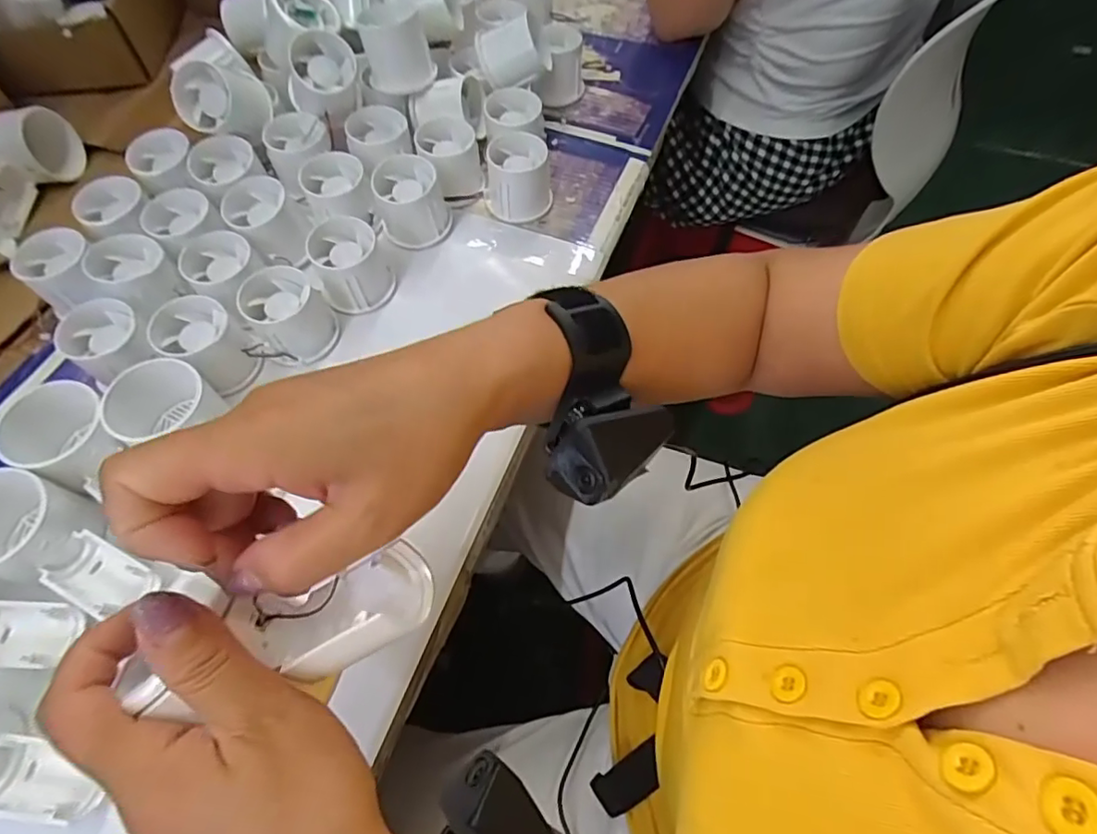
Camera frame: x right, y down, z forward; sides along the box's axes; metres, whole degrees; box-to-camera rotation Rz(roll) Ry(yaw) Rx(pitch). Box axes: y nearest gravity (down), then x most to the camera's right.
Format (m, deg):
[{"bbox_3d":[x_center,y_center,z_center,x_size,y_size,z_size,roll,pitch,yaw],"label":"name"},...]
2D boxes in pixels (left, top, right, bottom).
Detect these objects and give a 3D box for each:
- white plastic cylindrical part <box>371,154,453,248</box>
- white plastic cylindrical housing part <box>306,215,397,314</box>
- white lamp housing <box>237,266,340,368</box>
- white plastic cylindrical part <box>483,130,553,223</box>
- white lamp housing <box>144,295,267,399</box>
[{"bbox_3d":[-0.113,-0.178,0.467,0.055,0.051,0.055,0,63,0],"label":"white plastic cylindrical part"},{"bbox_3d":[-0.153,-0.118,0.439,0.054,0.049,0.054,0,63,0],"label":"white plastic cylindrical housing part"},{"bbox_3d":[-0.190,-0.073,0.417,0.055,0.047,0.056,0,63,0],"label":"white lamp housing"},{"bbox_3d":[-0.026,-0.206,0.484,0.056,0.049,0.053,-5,63,-2],"label":"white plastic cylindrical part"},{"bbox_3d":[-0.244,-0.053,0.404,0.055,0.046,0.049,29,66,14],"label":"white lamp housing"}]

